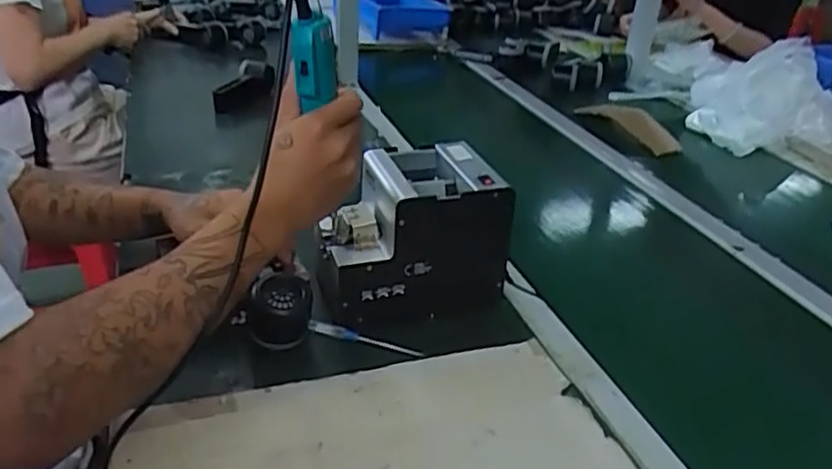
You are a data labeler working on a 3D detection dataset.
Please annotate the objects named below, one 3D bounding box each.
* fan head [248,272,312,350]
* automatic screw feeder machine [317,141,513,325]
[{"bbox_3d":[-0.132,0.076,0.678,0.058,0.066,0.057,-5,29,-15],"label":"fan head"},{"bbox_3d":[-0.010,0.003,0.747,0.181,0.147,0.136,-10,31,-23],"label":"automatic screw feeder machine"}]

